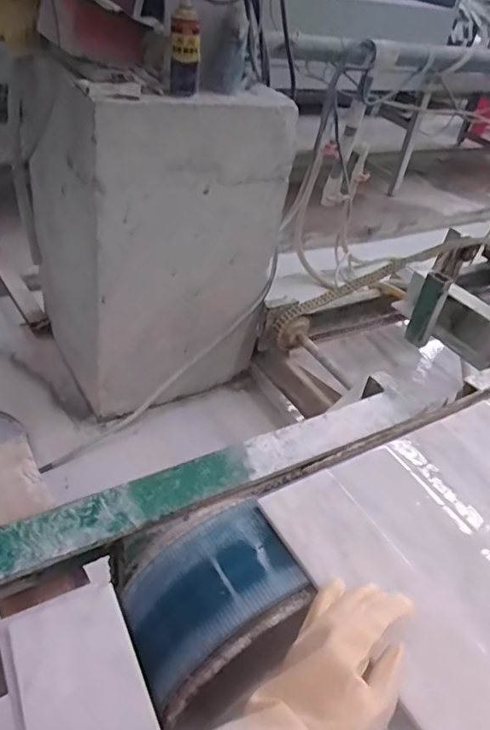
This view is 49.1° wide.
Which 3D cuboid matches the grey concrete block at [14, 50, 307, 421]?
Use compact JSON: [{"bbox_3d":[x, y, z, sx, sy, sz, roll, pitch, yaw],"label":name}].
[{"bbox_3d":[-0.276,-0.379,1.626,0.655,0.880,0.498,-15,44,-24],"label":"grey concrete block"}]

